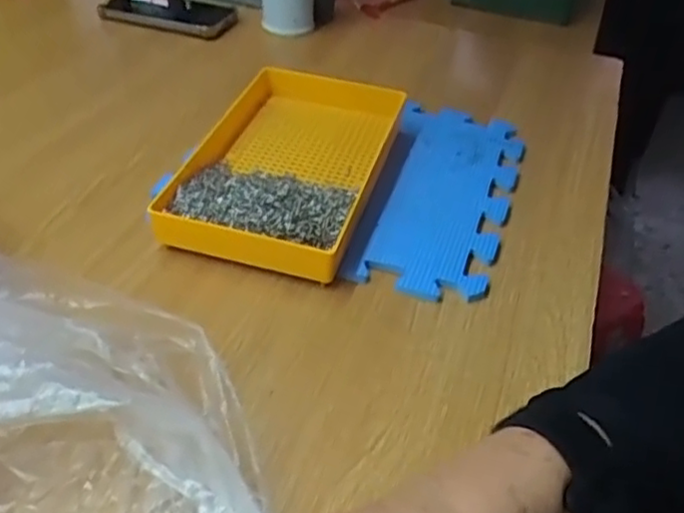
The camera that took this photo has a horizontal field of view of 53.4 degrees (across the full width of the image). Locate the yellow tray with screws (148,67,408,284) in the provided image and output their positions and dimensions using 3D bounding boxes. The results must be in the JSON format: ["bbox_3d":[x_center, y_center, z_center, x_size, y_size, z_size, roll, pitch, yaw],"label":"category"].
[{"bbox_3d":[-0.052,-0.087,0.589,0.168,0.039,0.258,13,41,8],"label":"yellow tray with screws"}]

